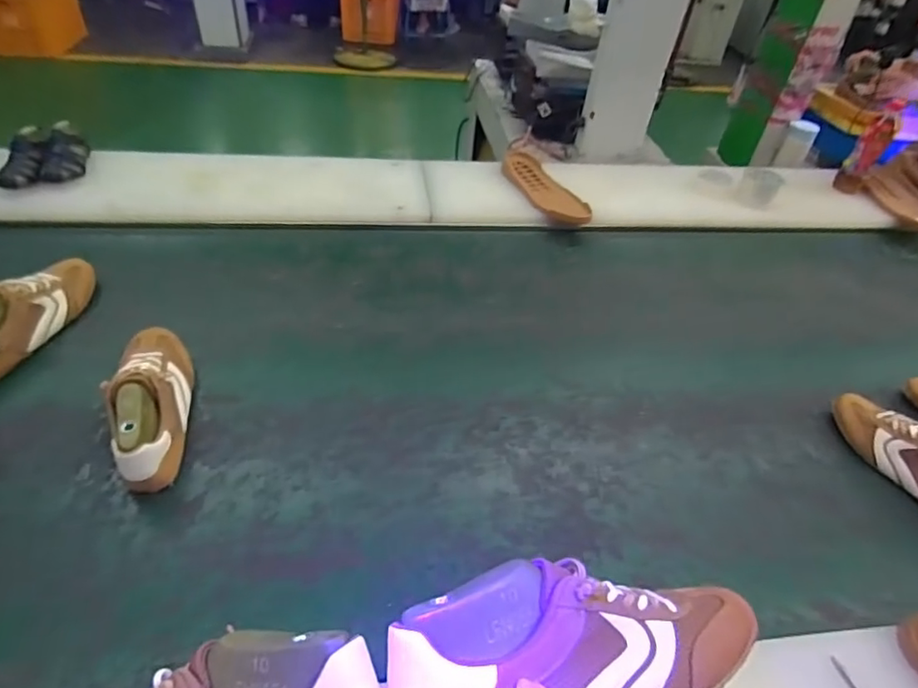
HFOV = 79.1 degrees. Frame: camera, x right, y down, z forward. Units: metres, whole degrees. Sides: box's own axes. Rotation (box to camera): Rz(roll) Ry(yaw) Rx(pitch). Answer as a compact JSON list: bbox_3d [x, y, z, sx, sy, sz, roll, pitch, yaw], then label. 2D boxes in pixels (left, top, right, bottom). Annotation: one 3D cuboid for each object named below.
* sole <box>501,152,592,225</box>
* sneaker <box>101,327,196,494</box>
[{"bbox_3d":[0.187,-0.354,1.273,0.120,0.038,0.292,-15,50,-19],"label":"sole"},{"bbox_3d":[-0.416,0.070,0.757,0.081,0.100,0.283,-9,45,-17],"label":"sneaker"}]

